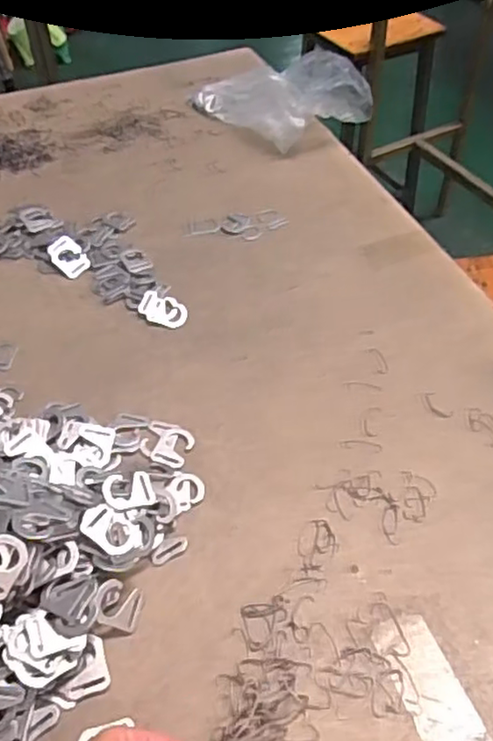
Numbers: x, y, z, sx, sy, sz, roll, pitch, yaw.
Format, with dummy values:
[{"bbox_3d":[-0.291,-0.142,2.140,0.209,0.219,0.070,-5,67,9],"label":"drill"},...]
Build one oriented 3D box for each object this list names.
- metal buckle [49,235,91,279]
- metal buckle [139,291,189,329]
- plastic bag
[{"bbox_3d":[-0.232,-0.148,0.826,0.041,0.006,0.068,-35,74,-20],"label":"metal buckle"},{"bbox_3d":[-0.100,-0.072,0.768,0.062,0.011,0.040,19,51,16],"label":"metal buckle"},{"bbox_3d":[0.047,-0.450,1.031,0.243,0.104,0.214,-11,49,-9],"label":"plastic bag"}]

